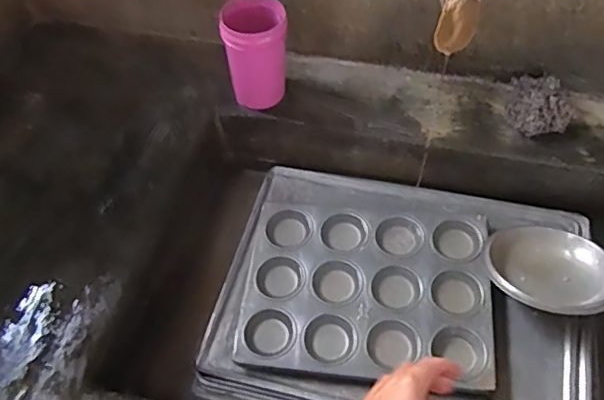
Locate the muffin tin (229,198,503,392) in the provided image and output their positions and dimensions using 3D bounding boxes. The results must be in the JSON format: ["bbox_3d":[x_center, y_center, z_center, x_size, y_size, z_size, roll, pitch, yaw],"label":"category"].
[{"bbox_3d":[0.085,0.113,0.767,0.315,0.033,0.242,7,56,7],"label":"muffin tin"}]

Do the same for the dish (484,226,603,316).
[{"bbox_3d":[0.316,0.090,0.733,0.162,0.041,0.144,16,47,27],"label":"dish"}]

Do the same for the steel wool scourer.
[{"bbox_3d":[0.336,-0.130,0.815,0.089,0.049,0.092,-1,55,2],"label":"steel wool scourer"}]

